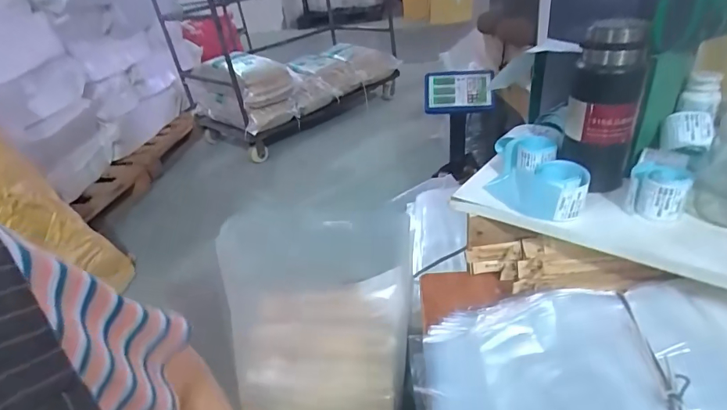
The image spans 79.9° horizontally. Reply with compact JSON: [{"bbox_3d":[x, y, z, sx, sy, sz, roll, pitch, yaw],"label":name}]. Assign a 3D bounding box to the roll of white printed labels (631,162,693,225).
[{"bbox_3d":[0.363,-0.019,0.536,0.060,0.049,0.061,13,38,30],"label":"roll of white printed labels"}]

